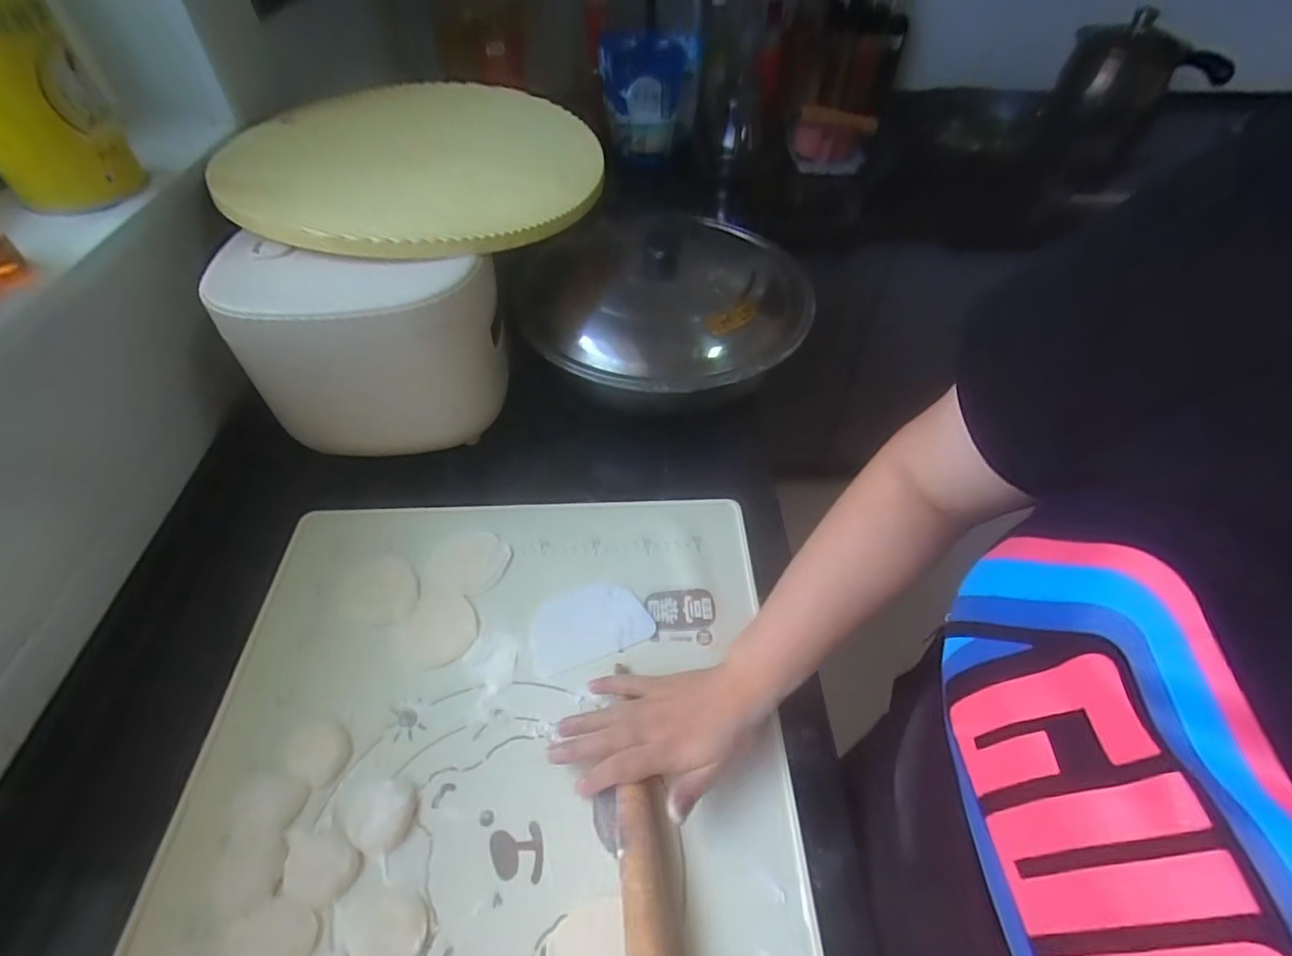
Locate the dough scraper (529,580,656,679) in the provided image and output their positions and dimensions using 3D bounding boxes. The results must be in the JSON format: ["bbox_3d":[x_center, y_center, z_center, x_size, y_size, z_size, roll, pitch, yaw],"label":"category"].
[{"bbox_3d":[-0.052,0.127,0.519,0.103,0.005,0.069,-19,51,-10],"label":"dough scraper"}]

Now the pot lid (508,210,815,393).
[{"bbox_3d":[0.032,-0.223,0.655,0.315,0.073,0.328,0,49,0],"label":"pot lid"}]

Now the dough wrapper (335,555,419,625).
[{"bbox_3d":[-0.242,0.099,0.533,0.071,0.004,0.064,6,50,4],"label":"dough wrapper"}]

